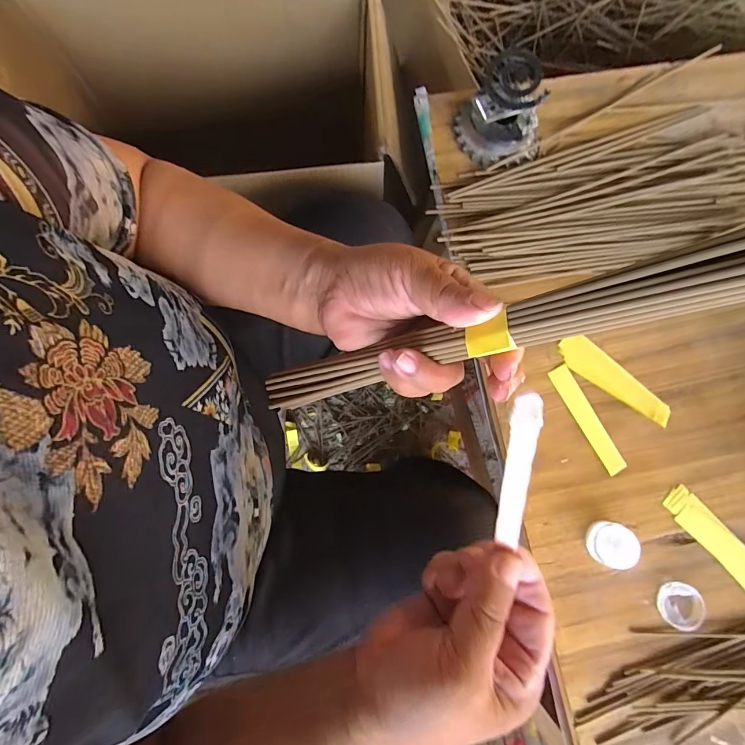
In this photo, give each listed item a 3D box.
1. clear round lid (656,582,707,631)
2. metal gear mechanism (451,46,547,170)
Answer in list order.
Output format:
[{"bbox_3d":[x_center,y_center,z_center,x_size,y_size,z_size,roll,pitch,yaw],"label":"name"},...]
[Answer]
[{"bbox_3d":[0.278,0.210,0.350,0.042,0.004,0.038,12,80,0],"label":"clear round lid"},{"bbox_3d":[0.131,-0.262,0.391,0.077,0.064,0.082,-24,82,-6],"label":"metal gear mechanism"}]

